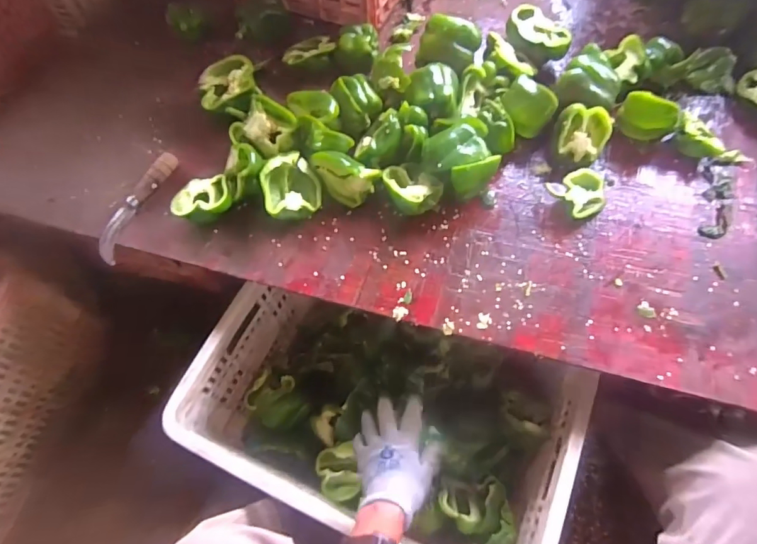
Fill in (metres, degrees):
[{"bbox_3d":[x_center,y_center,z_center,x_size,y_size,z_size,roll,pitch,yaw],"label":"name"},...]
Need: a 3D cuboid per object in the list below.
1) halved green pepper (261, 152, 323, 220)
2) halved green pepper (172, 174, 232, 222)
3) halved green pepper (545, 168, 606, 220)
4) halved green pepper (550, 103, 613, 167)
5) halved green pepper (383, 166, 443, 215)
[{"bbox_3d":[-0.125,-0.122,0.653,0.081,0.047,0.095,-11,64,-3],"label":"halved green pepper"},{"bbox_3d":[-0.252,-0.102,0.662,0.084,0.047,0.065,-11,64,-3],"label":"halved green pepper"},{"bbox_3d":[0.283,-0.107,0.637,0.078,0.041,0.062,-17,65,-6],"label":"halved green pepper"},{"bbox_3d":[0.291,-0.194,0.660,0.073,0.075,0.067,-1,64,2],"label":"halved green pepper"},{"bbox_3d":[0.046,-0.117,0.651,0.091,0.043,0.072,21,67,12],"label":"halved green pepper"}]

